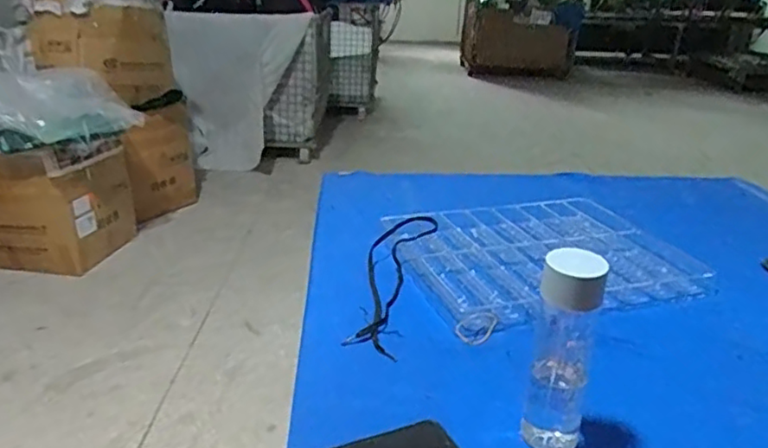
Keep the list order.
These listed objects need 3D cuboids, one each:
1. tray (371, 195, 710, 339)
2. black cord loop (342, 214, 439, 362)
[{"bbox_3d":[0.266,0.047,1.028,0.469,0.034,0.355,-6,24,-18],"label":"tray"},{"bbox_3d":[0.009,0.070,0.932,0.096,0.046,0.370,6,23,10],"label":"black cord loop"}]

